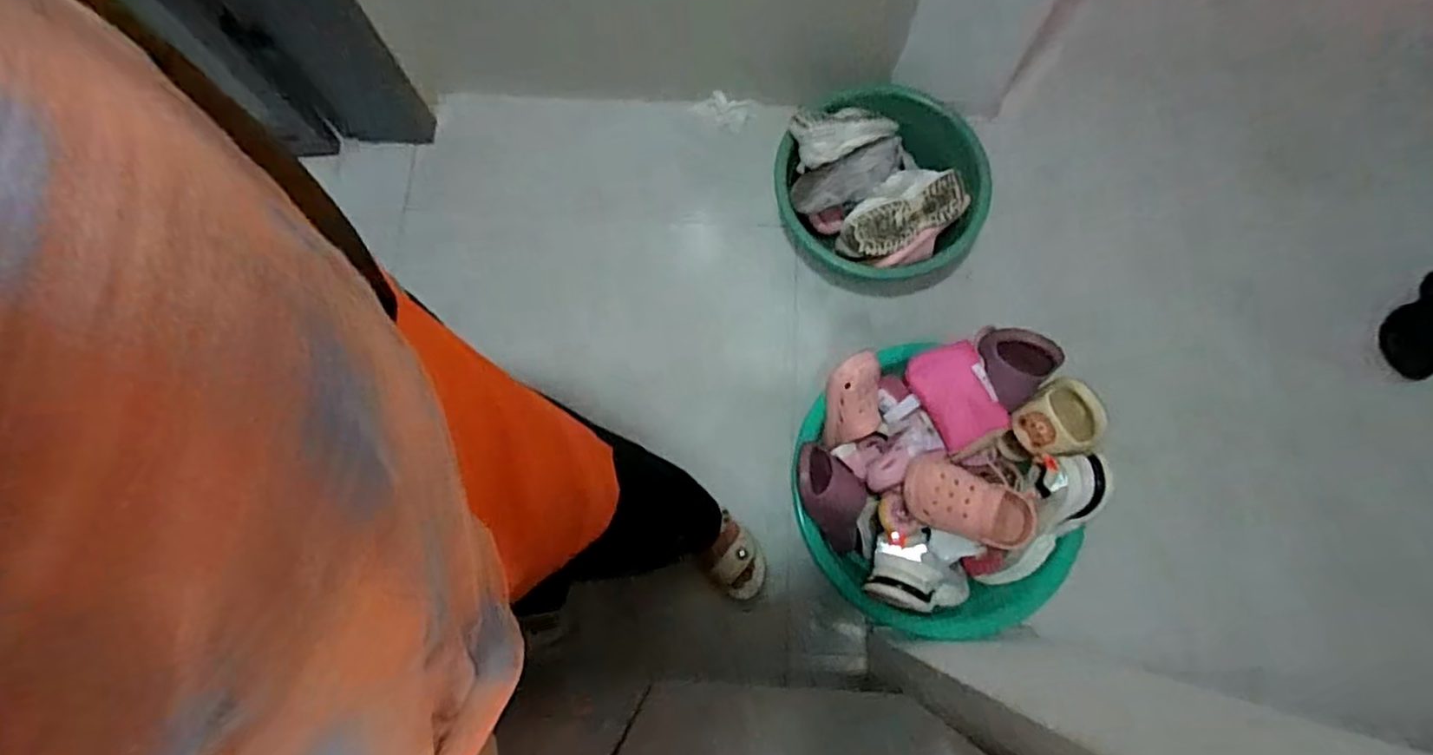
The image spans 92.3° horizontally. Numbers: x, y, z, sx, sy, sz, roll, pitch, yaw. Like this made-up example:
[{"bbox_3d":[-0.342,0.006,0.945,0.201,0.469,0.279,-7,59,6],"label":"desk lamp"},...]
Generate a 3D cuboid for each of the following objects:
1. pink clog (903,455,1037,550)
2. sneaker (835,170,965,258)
[{"bbox_3d":[0.388,0.195,1.043,0.217,0.066,0.099,22,76,-14],"label":"pink clog"},{"bbox_3d":[0.348,-0.323,1.327,0.244,0.080,0.122,-27,77,7],"label":"sneaker"}]

